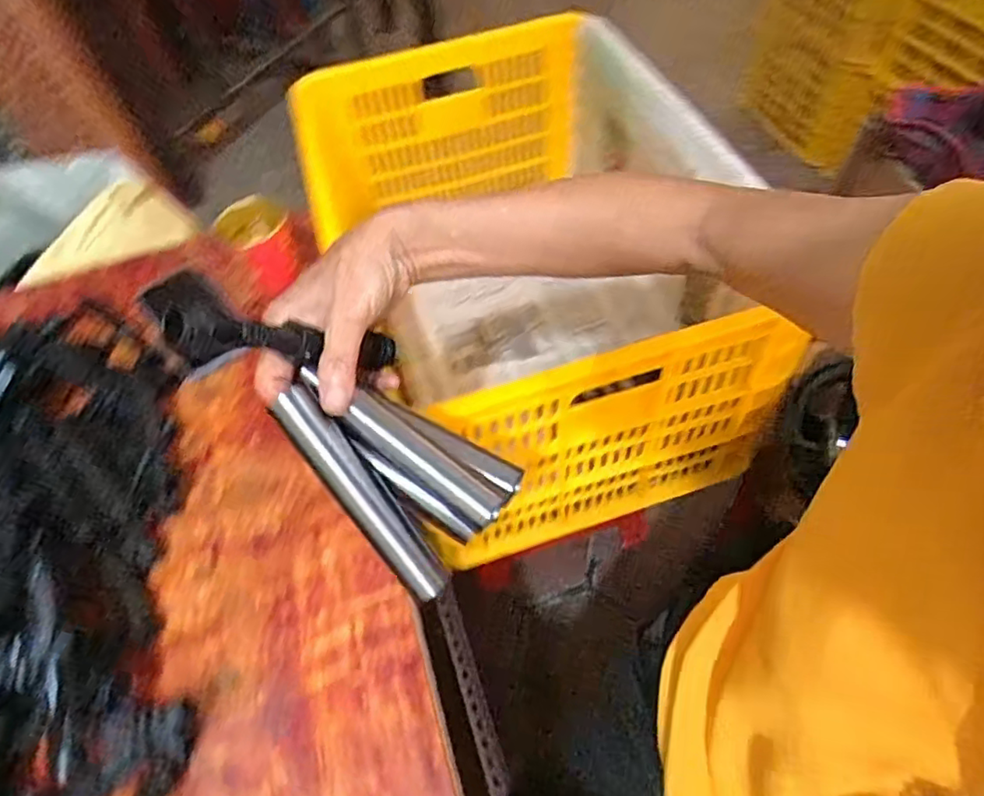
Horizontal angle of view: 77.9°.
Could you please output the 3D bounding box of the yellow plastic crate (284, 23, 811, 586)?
[{"bbox_3d":[0.027,-0.186,0.769,0.441,0.284,0.605,-15,55,-5],"label":"yellow plastic crate"}]

